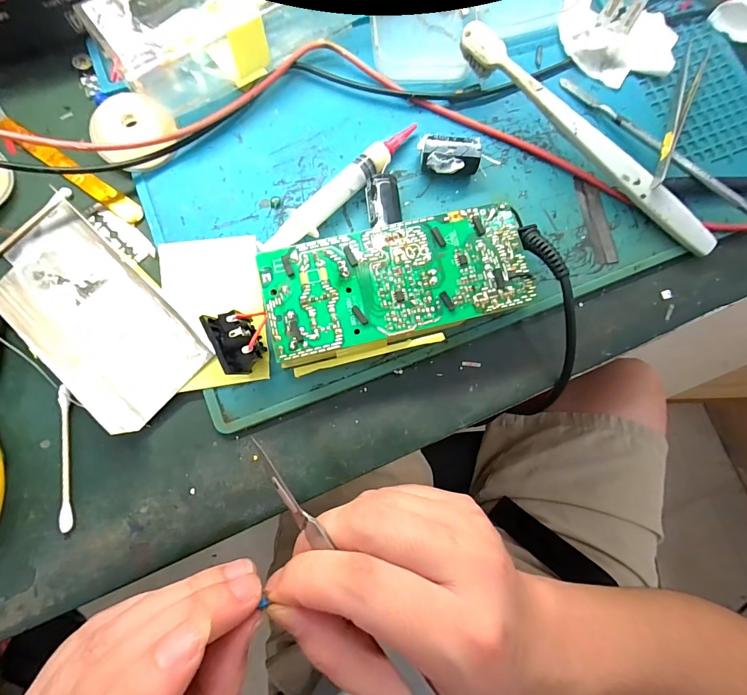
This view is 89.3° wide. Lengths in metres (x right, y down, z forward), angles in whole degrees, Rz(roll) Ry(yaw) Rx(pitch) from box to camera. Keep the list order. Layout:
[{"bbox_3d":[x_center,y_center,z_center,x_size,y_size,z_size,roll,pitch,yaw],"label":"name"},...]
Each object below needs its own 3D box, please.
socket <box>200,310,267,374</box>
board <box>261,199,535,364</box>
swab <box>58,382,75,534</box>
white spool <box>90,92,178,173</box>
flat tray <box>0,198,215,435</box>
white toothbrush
[{"bbox_3d":[-0.067,-0.003,0.190,0.021,0.024,0.029,-25,85,-7],"label":"socket"},{"bbox_3d":[0.012,-0.032,0.199,0.131,0.025,0.056,-13,83,-5],"label":"board"},{"bbox_3d":[-0.154,0.055,0.190,0.005,0.005,0.070,-6,83,-5],"label":"swab"},{"bbox_3d":[-0.133,-0.119,0.210,0.037,0.013,0.041,21,82,-1],"label":"white spool"},{"bbox_3d":[-0.146,-0.019,0.193,0.121,0.018,0.058,44,82,3],"label":"flat tray"},{"bbox_3d":[0.121,-0.115,0.217,0.181,0.023,0.015,40,82,2],"label":"white toothbrush"}]

